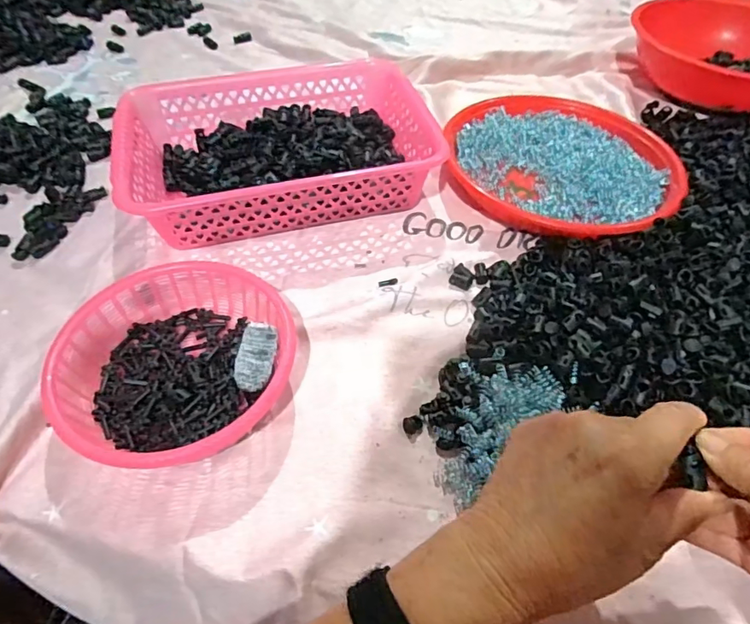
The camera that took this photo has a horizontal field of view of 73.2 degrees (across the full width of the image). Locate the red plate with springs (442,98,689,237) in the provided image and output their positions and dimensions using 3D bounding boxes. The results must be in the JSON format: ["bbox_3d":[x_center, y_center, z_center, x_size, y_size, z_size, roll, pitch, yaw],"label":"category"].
[{"bbox_3d":[0.204,-0.166,0.563,0.242,0.034,0.231,1,52,-1],"label":"red plate with springs"}]

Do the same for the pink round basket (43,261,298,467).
[{"bbox_3d":[-0.145,0.039,0.381,0.166,0.048,0.163,1,52,-1],"label":"pink round basket"}]

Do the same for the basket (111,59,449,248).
[{"bbox_3d":[-0.101,-0.171,0.534,0.296,0.071,0.199,-12,53,-11],"label":"basket"}]

